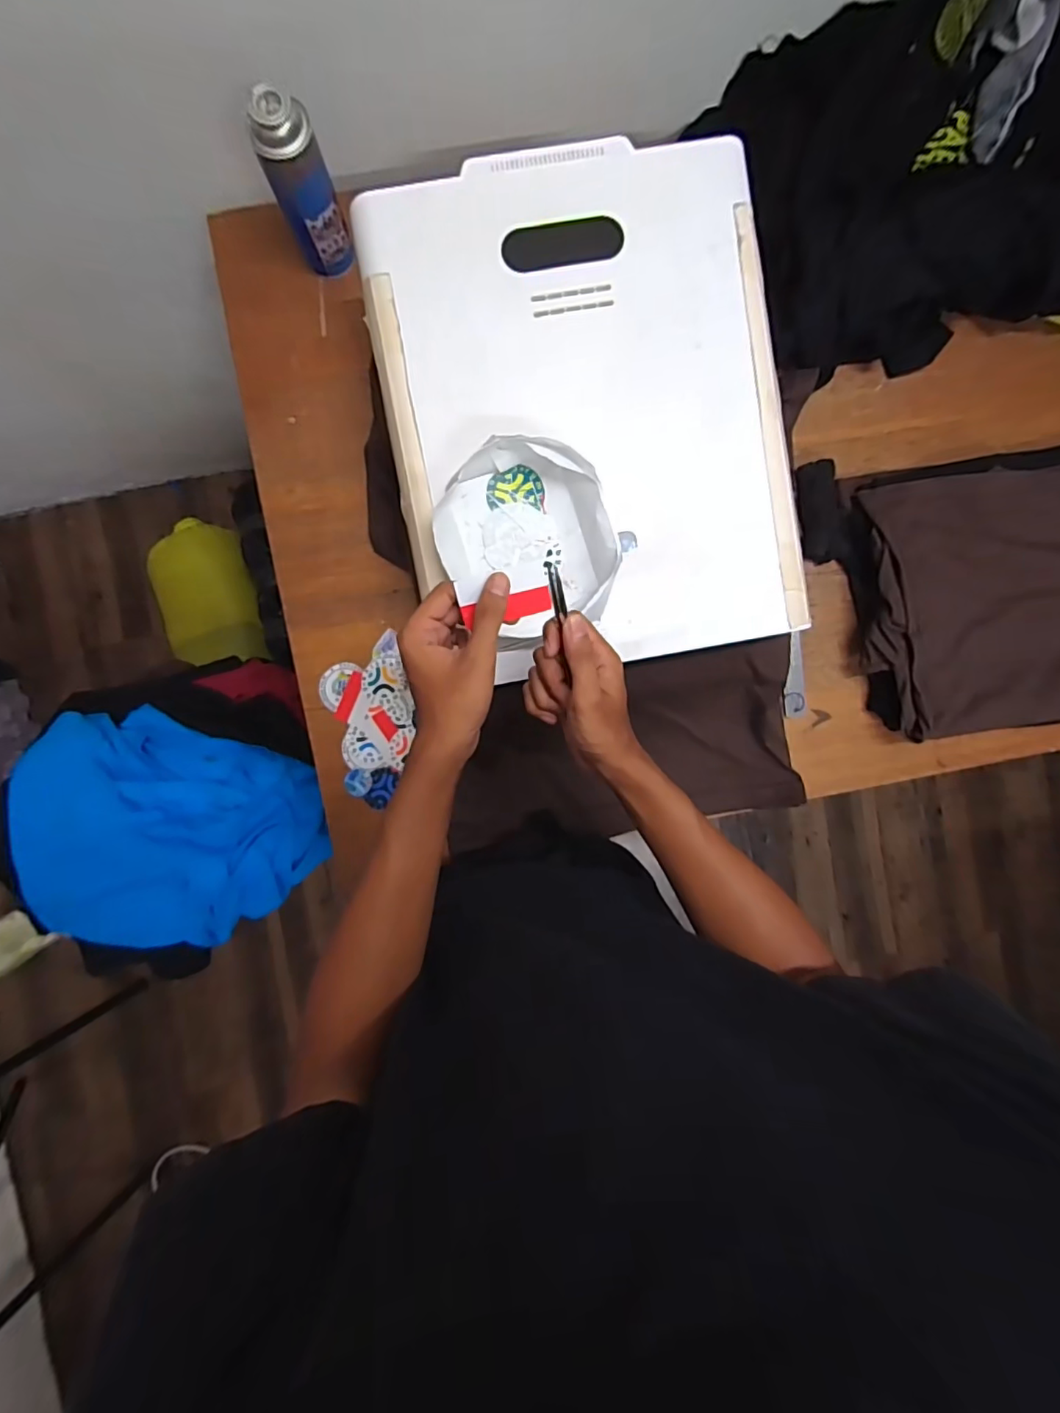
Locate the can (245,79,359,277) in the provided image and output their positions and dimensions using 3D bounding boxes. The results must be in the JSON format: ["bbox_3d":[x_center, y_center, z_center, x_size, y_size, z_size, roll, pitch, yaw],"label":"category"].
[{"bbox_3d":[-0.249,-0.572,0.619,0.065,0.176,0.057,-20,93,-3],"label":"can"}]

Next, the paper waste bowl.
[{"bbox_3d":[-0.004,-0.164,0.538,0.162,0.053,0.178,0,92,-3],"label":"paper waste bowl"}]

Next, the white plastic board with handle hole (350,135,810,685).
[{"bbox_3d":[0.056,-0.296,0.559,0.392,0.024,0.501,-10,93,-3],"label":"white plastic board with handle hole"}]

